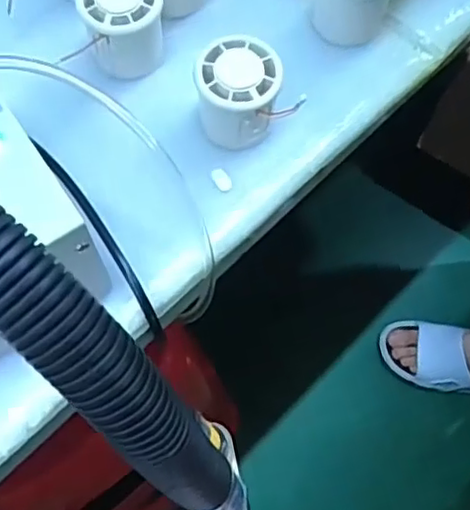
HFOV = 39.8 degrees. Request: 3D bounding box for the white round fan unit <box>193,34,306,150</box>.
[{"bbox_3d":[0.004,-0.109,0.432,0.059,0.049,0.054,1,69,-2],"label":"white round fan unit"}]

